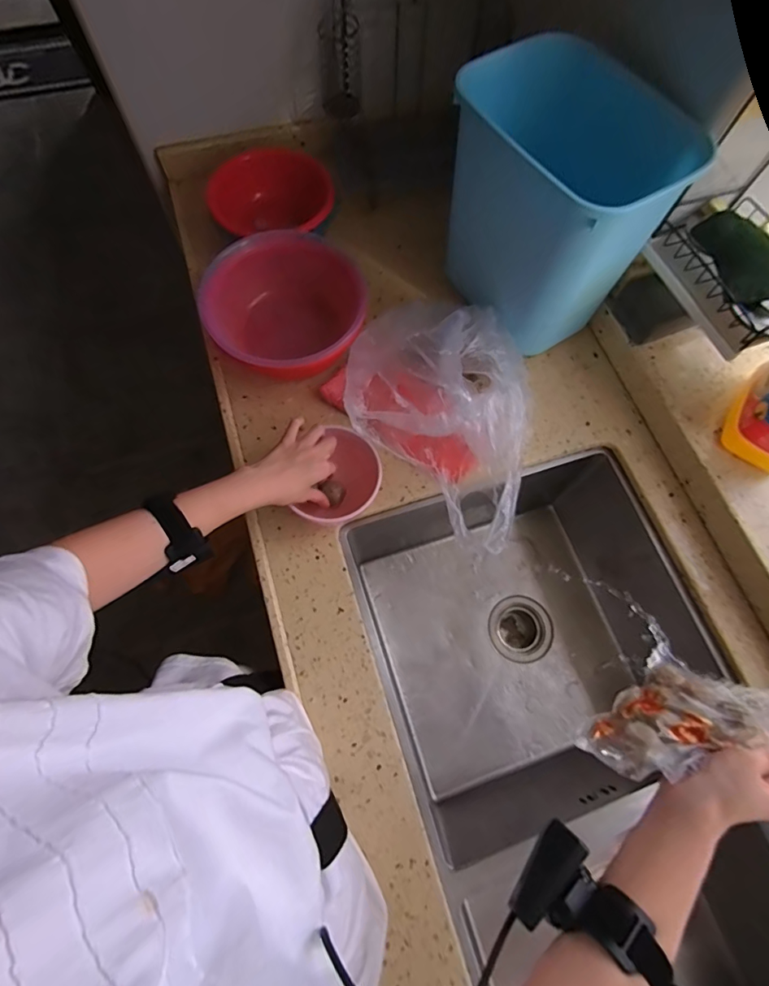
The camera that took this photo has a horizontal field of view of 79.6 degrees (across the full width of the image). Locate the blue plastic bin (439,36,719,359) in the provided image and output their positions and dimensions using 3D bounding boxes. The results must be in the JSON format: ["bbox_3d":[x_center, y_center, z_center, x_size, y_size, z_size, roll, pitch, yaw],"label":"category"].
[{"bbox_3d":[0.211,-0.363,0.605,0.175,0.274,0.246,-28,73,-11],"label":"blue plastic bin"}]

